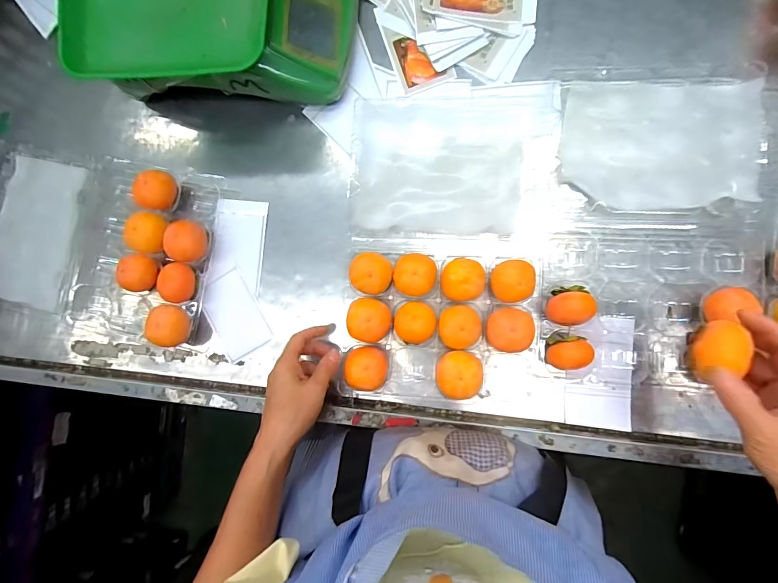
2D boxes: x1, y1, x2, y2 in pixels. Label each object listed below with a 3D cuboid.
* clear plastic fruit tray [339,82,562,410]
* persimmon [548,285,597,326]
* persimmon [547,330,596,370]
[{"bbox_3d":[0.067,-0.062,0.431,0.229,0.055,0.360,3,91,8],"label":"clear plastic fruit tray"},{"bbox_3d":[0.197,0.016,0.417,0.047,0.042,0.042,-2,87,7],"label":"persimmon"},{"bbox_3d":[0.195,0.065,0.416,0.044,0.040,0.038,5,88,8],"label":"persimmon"}]

